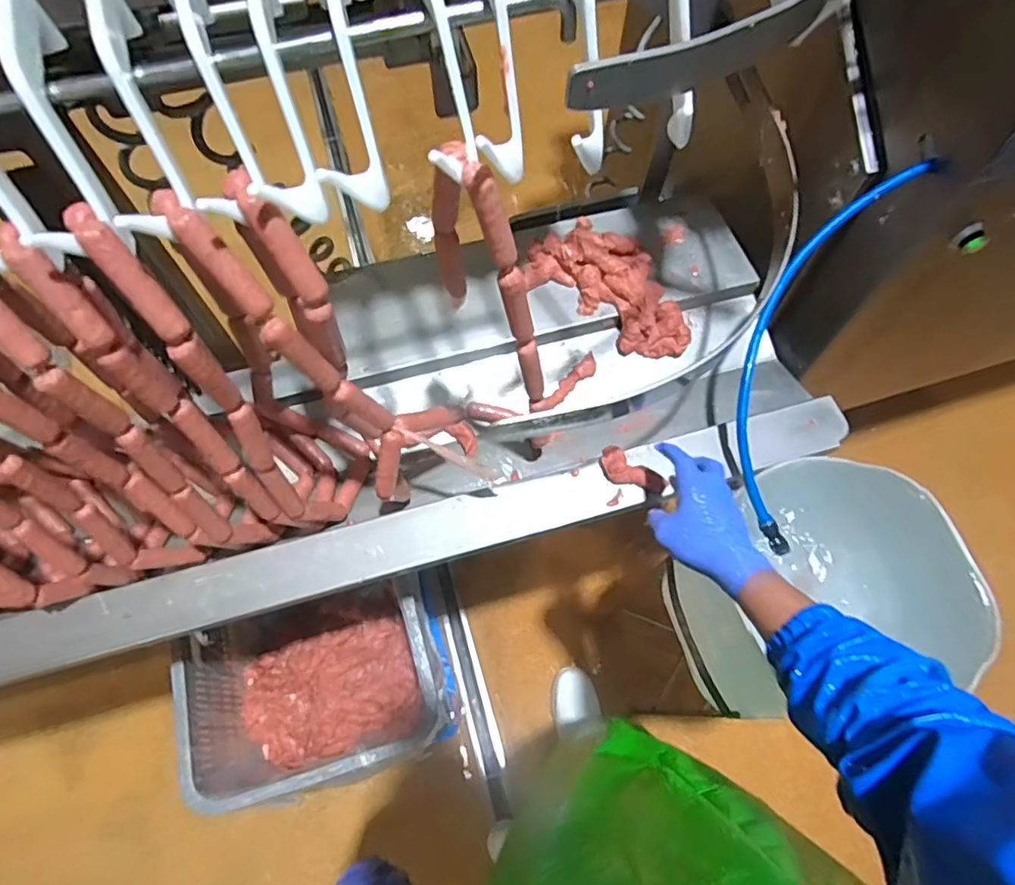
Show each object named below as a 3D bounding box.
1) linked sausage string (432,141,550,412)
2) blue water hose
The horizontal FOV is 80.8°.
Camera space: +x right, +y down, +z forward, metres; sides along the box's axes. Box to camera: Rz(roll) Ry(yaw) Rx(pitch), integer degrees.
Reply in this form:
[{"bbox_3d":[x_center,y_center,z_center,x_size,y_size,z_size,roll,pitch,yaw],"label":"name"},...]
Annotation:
[{"bbox_3d":[-0.014,-0.132,0.541,0.119,0.276,0.031,38,72,16],"label":"linked sausage string"},{"bbox_3d":[0.351,-0.116,0.697,0.118,0.024,0.475,21,89,7],"label":"blue water hose"}]

